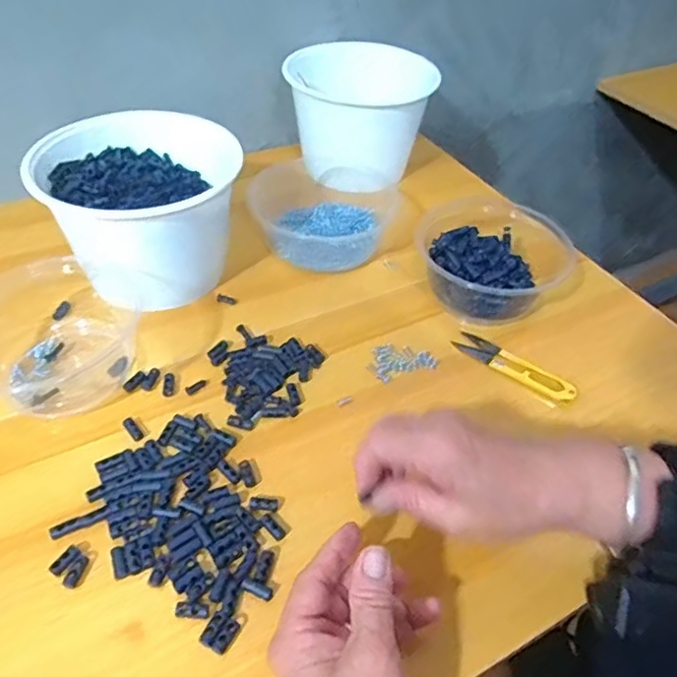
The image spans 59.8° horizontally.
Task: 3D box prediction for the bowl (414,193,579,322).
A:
[{"bbox_3d":[0.138,-0.074,0.536,0.135,0.052,0.160,18,47,12],"label":"bowl"}]

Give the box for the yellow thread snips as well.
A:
[{"bbox_3d":[0.141,0.021,0.472,0.100,0.013,0.024,33,51,26],"label":"yellow thread snips"}]

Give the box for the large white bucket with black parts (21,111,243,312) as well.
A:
[{"bbox_3d":[-0.166,-0.112,0.508,0.156,0.103,0.147,3,44,-2],"label":"large white bucket with black parts"}]

